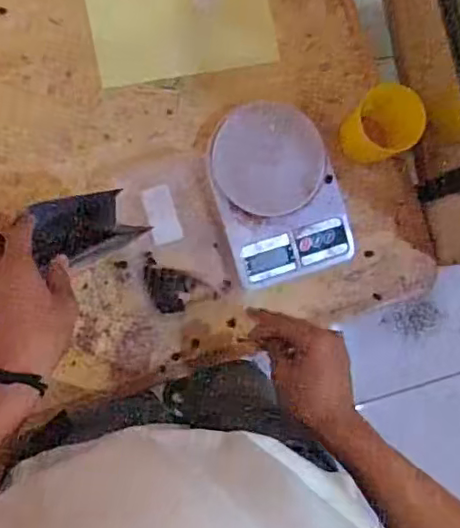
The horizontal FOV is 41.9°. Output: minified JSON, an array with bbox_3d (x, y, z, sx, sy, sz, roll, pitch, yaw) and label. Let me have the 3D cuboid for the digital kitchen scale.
[{"bbox_3d":[0.052,-0.082,0.682,0.136,0.031,0.194,-17,89,-7],"label":"digital kitchen scale"}]

